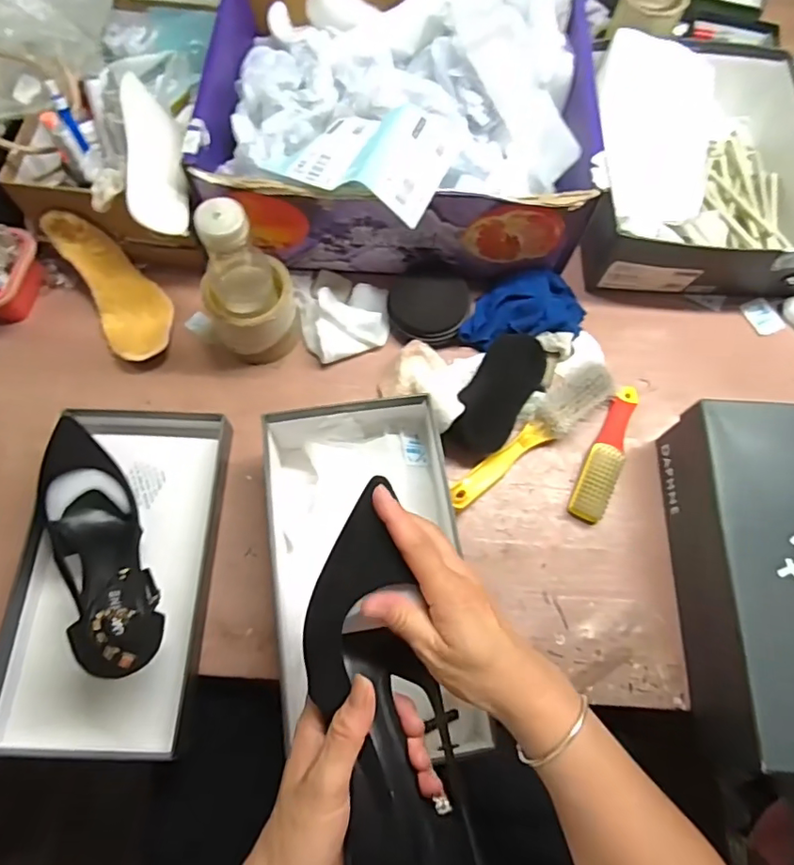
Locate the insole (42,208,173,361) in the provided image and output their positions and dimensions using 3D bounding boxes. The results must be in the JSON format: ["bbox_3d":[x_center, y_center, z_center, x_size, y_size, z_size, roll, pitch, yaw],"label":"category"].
[{"bbox_3d":[-0.311,-0.166,0.605,0.075,0.076,0.174,-36,74,-13],"label":"insole"}]

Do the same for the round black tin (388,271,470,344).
[{"bbox_3d":[0.032,-0.138,0.617,0.087,0.019,0.078,12,86,17],"label":"round black tin"}]

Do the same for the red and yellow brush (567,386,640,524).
[{"bbox_3d":[0.221,0.017,0.575,0.032,0.027,0.154,25,71,8],"label":"red and yellow brush"}]

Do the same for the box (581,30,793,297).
[{"bbox_3d":[0.340,-0.329,0.660,0.284,0.101,0.327,3,70,0],"label":"box"}]

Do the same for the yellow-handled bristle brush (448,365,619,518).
[{"bbox_3d":[0.140,0.005,0.574,0.213,0.036,0.047,-41,76,-15],"label":"yellow-handled bristle brush"}]

